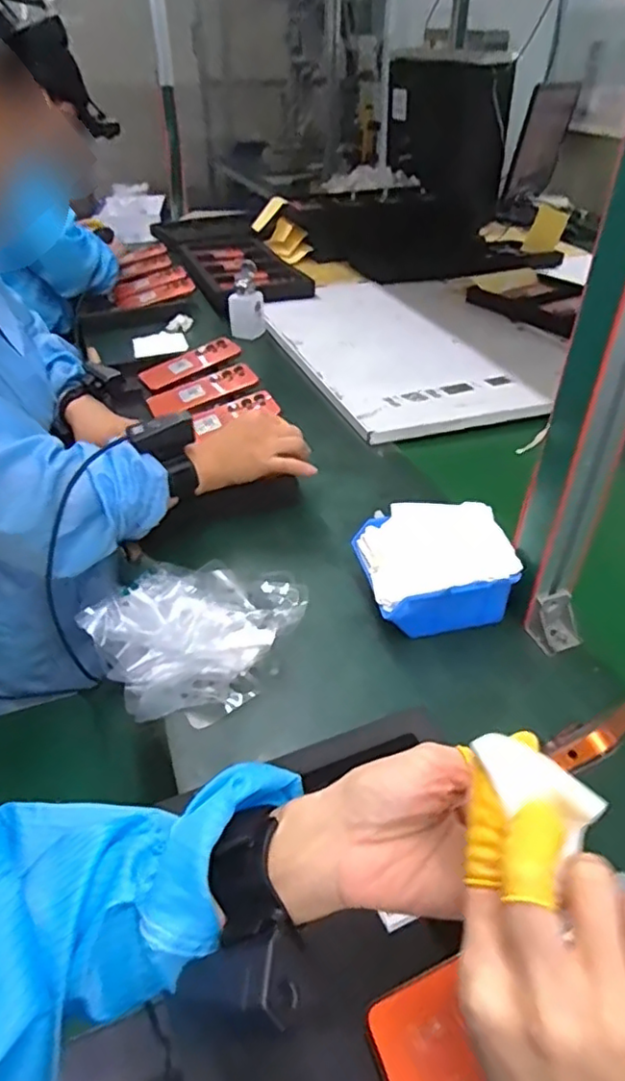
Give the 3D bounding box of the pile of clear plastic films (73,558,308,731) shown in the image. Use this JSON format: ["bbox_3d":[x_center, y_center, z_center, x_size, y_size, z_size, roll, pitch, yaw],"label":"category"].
[{"bbox_3d":[-0.103,0.078,0.610,0.196,0.031,0.180,0,38,0],"label":"pile of clear plastic films"}]

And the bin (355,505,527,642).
[{"bbox_3d":[0.122,0.025,0.639,0.140,0.076,0.124,-4,38,-6],"label":"bin"}]

